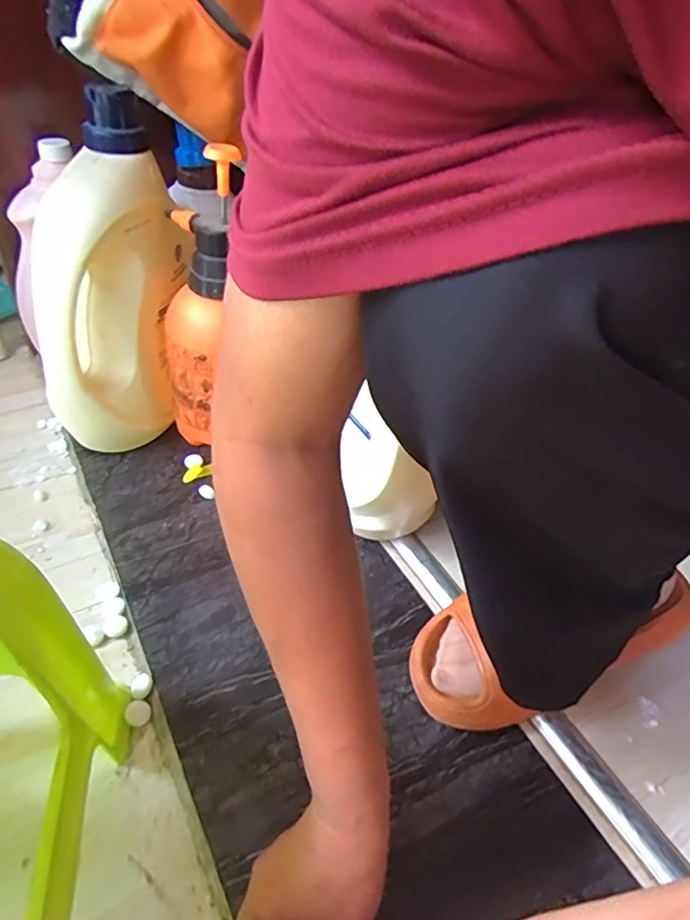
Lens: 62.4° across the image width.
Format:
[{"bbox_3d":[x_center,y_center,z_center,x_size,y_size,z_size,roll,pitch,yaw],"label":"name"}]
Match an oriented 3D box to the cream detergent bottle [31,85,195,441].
[{"bbox_3d":[-0.240,-0.167,0.609,0.088,0.331,0.200,12,41,7],"label":"cream detergent bottle"}]

